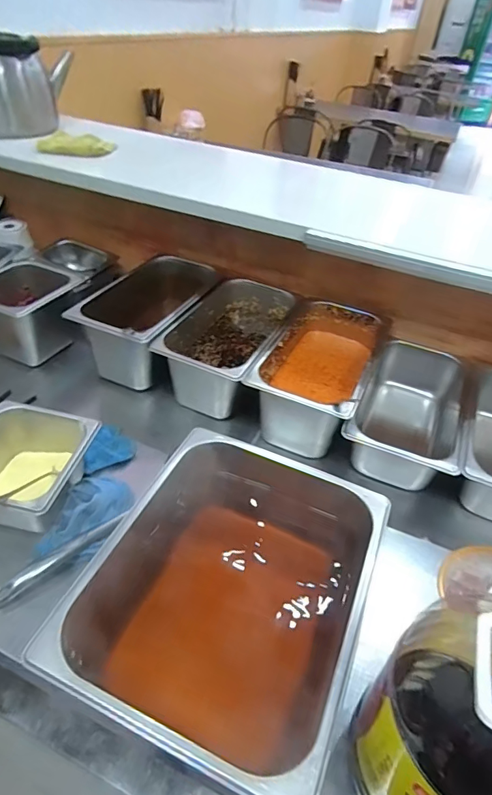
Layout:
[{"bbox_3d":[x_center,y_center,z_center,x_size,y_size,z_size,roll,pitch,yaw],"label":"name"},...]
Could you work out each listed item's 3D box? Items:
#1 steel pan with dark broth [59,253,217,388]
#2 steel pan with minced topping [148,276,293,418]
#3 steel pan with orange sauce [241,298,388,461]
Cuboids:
[{"bbox_3d":[-0.190,-0.168,0.987,0.186,0.145,0.340,18,42,13],"label":"steel pan with dark broth"},{"bbox_3d":[-0.027,-0.101,0.930,0.177,0.131,0.301,20,43,15],"label":"steel pan with minced topping"},{"bbox_3d":[0.135,-0.037,0.878,0.179,0.145,0.310,20,43,16],"label":"steel pan with orange sauce"}]

